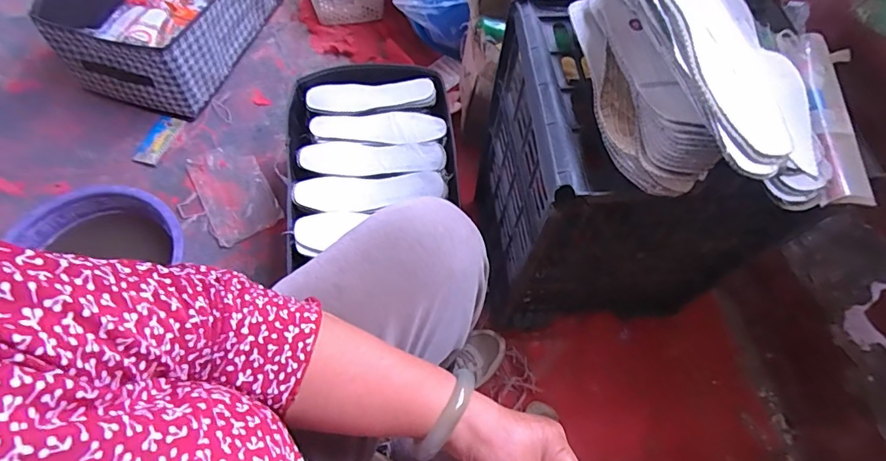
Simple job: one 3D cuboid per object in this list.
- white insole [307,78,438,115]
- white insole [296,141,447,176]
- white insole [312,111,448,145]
[{"bbox_3d":[-0.131,-0.245,0.890,0.229,0.027,0.074,-5,63,-5],"label":"white insole"},{"bbox_3d":[-0.118,-0.119,0.821,0.238,0.021,0.067,0,63,-3],"label":"white insole"},{"bbox_3d":[-0.114,-0.178,0.856,0.229,0.024,0.074,-2,63,-4],"label":"white insole"}]

